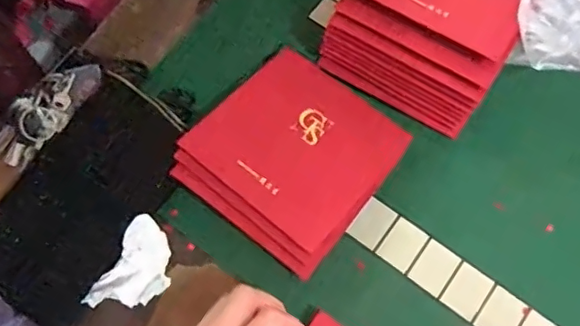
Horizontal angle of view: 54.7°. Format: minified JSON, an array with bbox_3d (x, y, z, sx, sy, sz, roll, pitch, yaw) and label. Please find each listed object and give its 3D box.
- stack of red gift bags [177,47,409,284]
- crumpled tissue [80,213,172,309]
[{"bbox_3d":[0.003,-0.006,0.468,0.141,0.037,0.149,37,73,12],"label":"stack of red gift bags"},{"bbox_3d":[-0.121,0.086,0.443,0.046,0.022,0.078,31,72,10],"label":"crumpled tissue"}]

